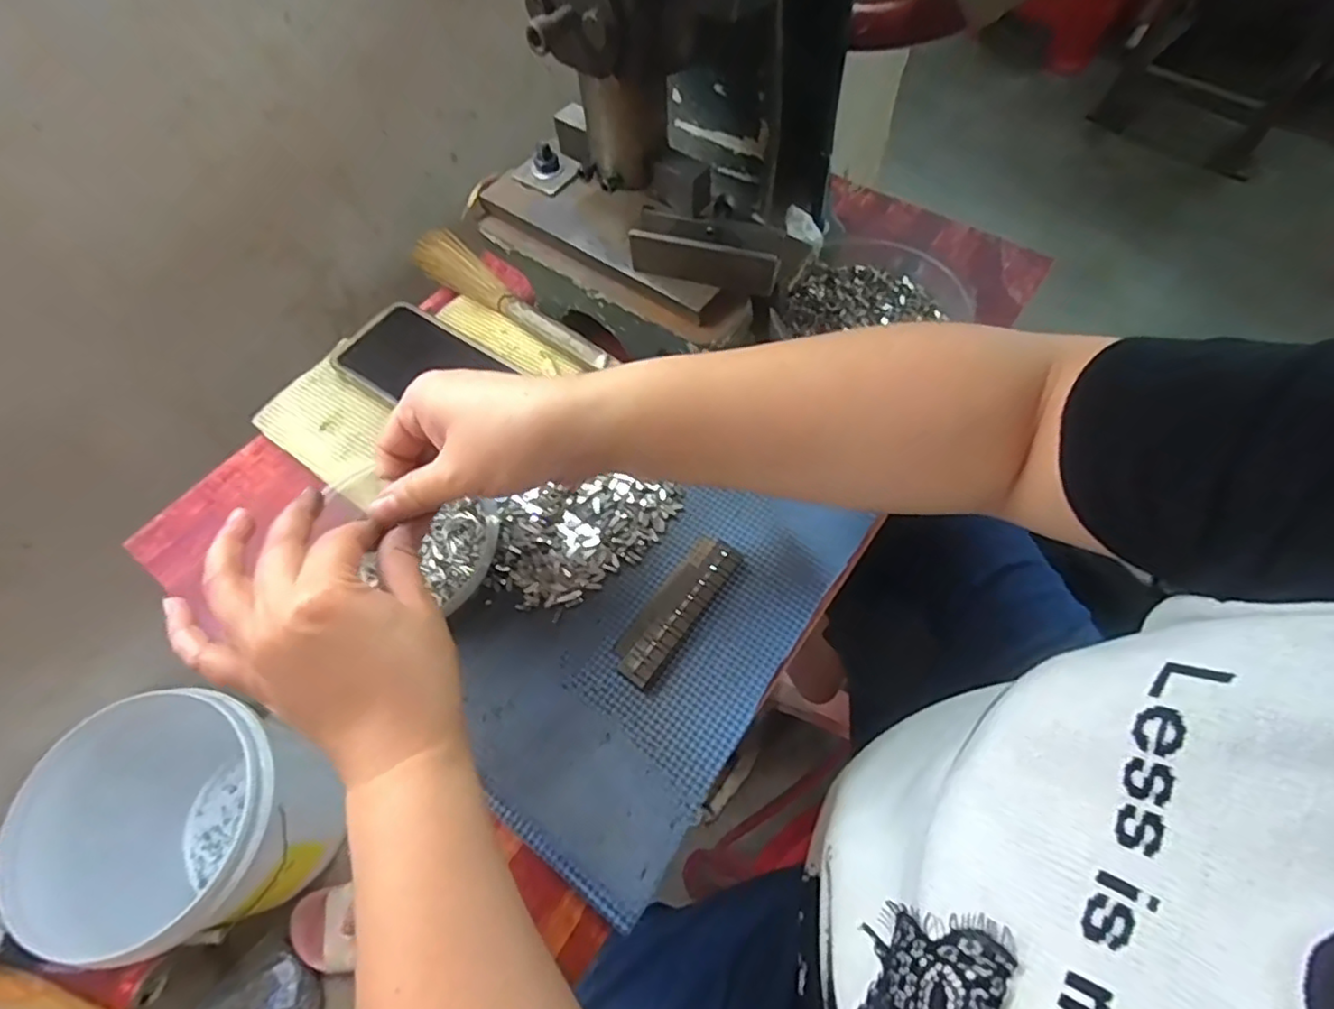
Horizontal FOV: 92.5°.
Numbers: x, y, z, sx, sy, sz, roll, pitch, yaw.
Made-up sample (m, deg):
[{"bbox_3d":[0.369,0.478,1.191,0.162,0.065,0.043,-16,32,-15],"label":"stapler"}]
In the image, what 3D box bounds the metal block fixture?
[{"bbox_3d":[0.005,0.060,0.376,0.030,0.012,0.098,33,67,19],"label":"metal block fixture"}]

